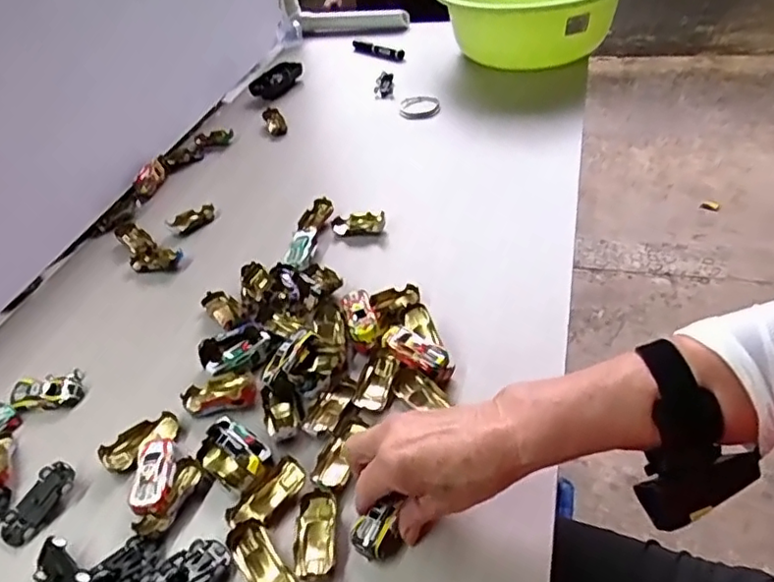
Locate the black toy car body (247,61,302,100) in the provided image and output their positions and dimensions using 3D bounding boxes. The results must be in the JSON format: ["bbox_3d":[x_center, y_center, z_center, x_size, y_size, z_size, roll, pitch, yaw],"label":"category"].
[{"bbox_3d":[-0.192,-0.372,1.047,0.052,0.030,0.106,13,45,20],"label":"black toy car body"}]

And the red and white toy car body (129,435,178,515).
[{"bbox_3d":[-0.182,0.142,0.469,0.030,0.015,0.062,-12,41,-3],"label":"red and white toy car body"}]

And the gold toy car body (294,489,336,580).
[{"bbox_3d":[-0.050,0.170,0.420,0.028,0.015,0.063,-7,41,2],"label":"gold toy car body"}]

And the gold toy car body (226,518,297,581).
[{"bbox_3d":[-0.085,0.187,0.408,0.027,0.019,0.062,-30,45,-22],"label":"gold toy car body"}]

